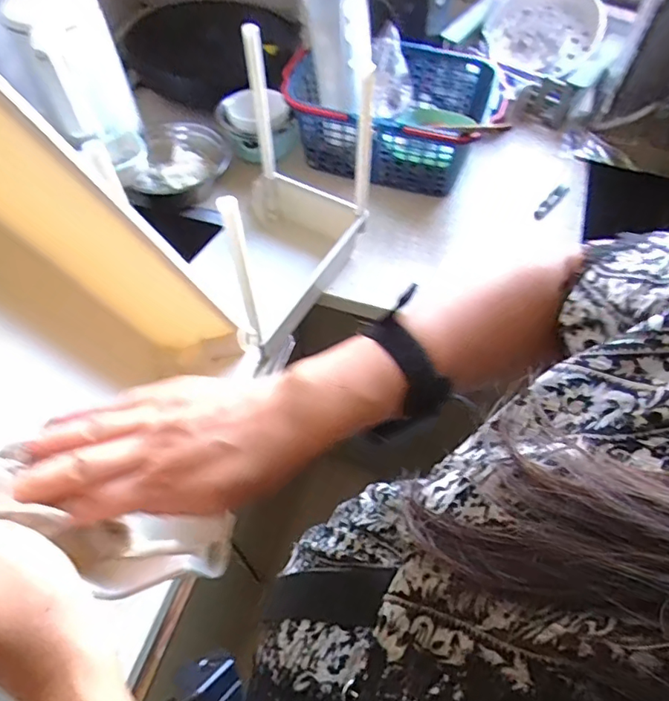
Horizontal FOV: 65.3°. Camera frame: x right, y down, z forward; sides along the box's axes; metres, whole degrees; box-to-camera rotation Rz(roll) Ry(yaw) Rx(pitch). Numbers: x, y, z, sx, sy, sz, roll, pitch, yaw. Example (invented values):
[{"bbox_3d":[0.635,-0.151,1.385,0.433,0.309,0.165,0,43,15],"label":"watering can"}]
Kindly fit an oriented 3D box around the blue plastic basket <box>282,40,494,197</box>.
[{"bbox_3d":[0.079,-0.406,0.910,0.325,0.144,0.239,14,58,14],"label":"blue plastic basket"}]

